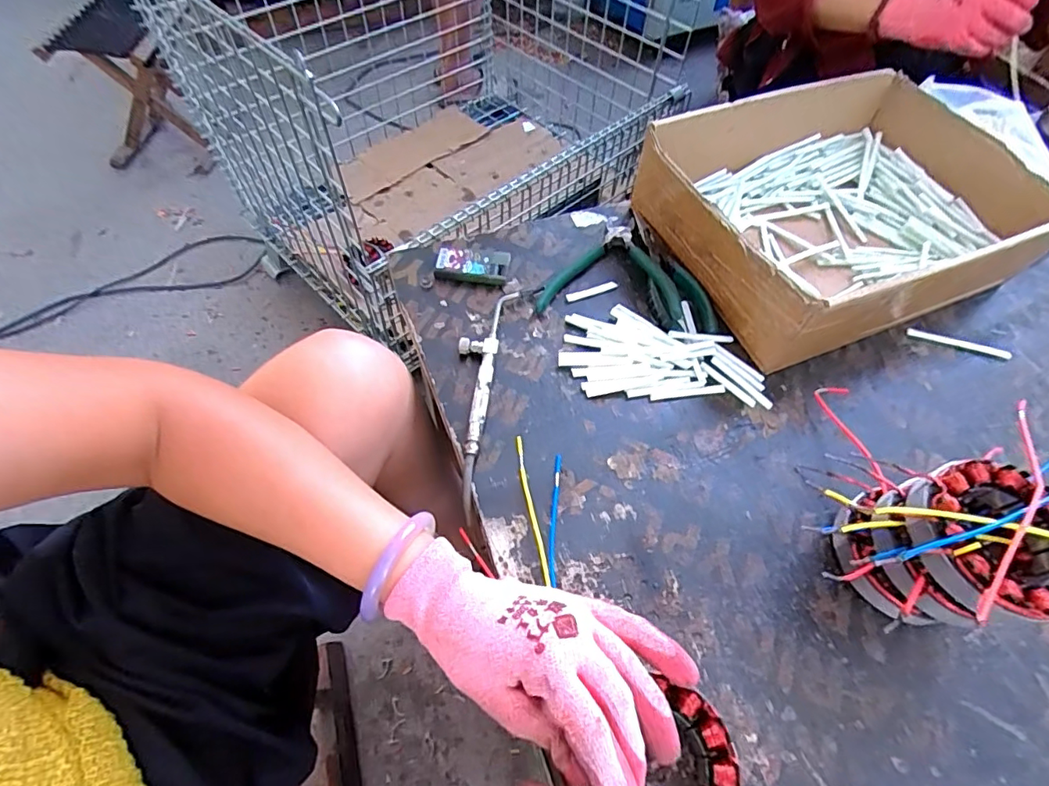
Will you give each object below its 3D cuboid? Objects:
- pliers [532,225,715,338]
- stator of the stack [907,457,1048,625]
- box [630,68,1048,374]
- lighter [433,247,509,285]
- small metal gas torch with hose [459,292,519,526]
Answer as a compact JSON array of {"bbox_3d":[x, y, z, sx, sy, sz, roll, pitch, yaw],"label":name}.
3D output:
[{"bbox_3d":[0.099,-0.110,0.486,0.156,0.014,0.109,11,58,4],"label":"pliers"},{"bbox_3d":[0.259,0.080,0.286,0.097,0.025,0.083,-18,61,-13],"label":"stator of the stack"},{"bbox_3d":[0.307,-0.177,0.503,0.342,0.093,0.241,-18,61,-14],"label":"box"},{"bbox_3d":[-0.048,-0.120,0.489,0.066,0.015,0.036,7,58,1],"label":"lighter"},{"bbox_3d":[-0.041,-0.005,0.419,0.035,0.013,0.206,8,58,2],"label":"small metal gas torch with hose"}]

